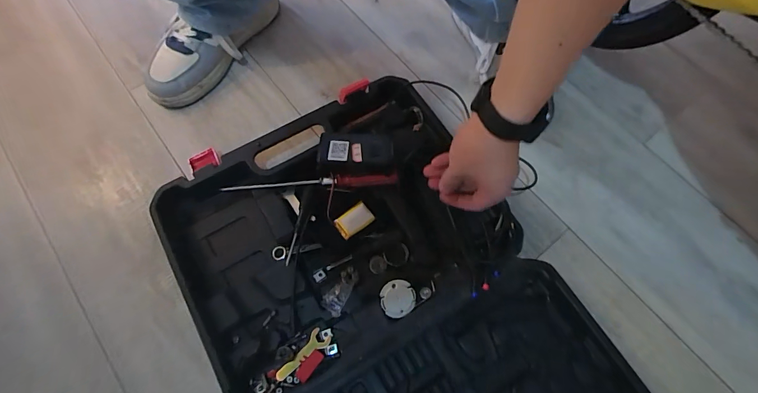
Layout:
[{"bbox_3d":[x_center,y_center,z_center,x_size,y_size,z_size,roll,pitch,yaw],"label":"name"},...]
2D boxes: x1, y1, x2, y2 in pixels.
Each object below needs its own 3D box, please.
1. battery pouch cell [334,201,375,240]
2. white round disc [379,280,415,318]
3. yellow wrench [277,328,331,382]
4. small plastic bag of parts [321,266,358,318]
[{"bbox_3d":[-0.035,0.033,0.528,0.051,0.004,0.031,-37,85,-15],"label":"battery pouch cell"},{"bbox_3d":[0.024,0.133,0.500,0.044,0.005,0.047,0,89,-8],"label":"white round disc"},{"bbox_3d":[-0.096,0.204,0.487,0.026,0.004,0.076,39,73,13],"label":"yellow wrench"},{"bbox_3d":[-0.052,0.124,0.509,0.030,0.008,0.064,28,71,10],"label":"small plastic bag of parts"}]

